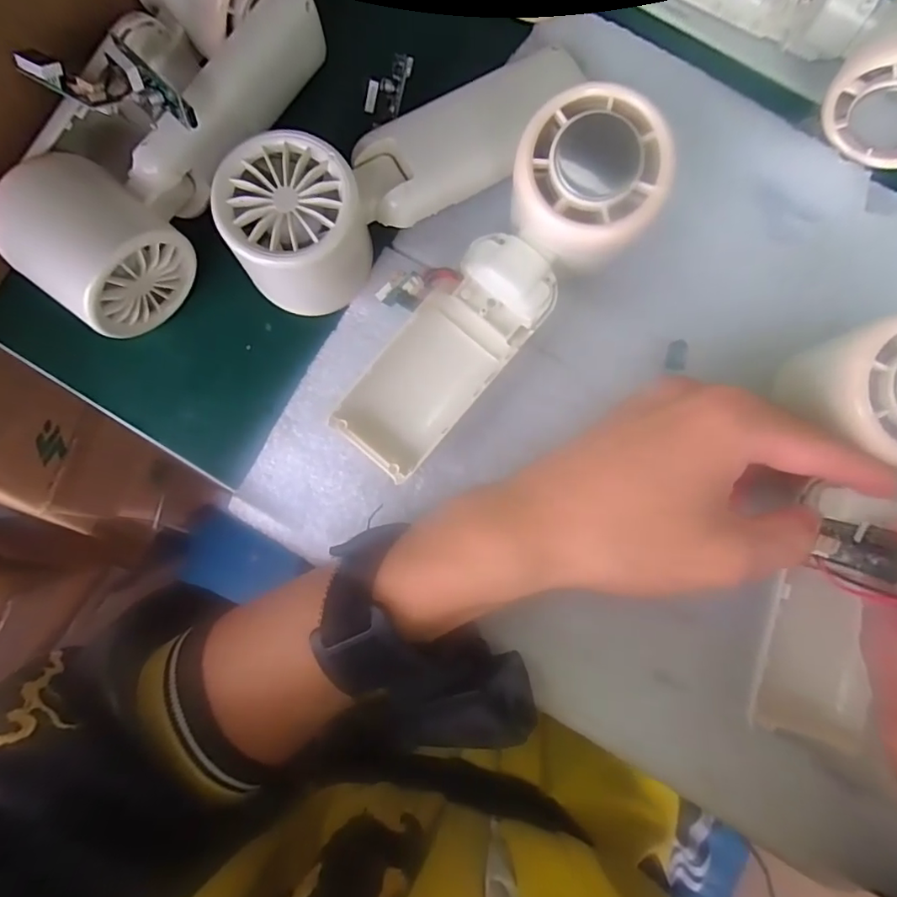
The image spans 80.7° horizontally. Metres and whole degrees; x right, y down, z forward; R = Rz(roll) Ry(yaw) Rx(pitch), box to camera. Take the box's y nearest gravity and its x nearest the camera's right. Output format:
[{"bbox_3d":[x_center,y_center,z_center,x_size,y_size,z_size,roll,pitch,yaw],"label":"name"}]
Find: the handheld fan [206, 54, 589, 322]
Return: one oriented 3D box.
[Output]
[{"bbox_3d":[-0.015,-0.121,0.219,0.164,0.050,0.054,-34,85,2],"label":"handheld fan"}]

